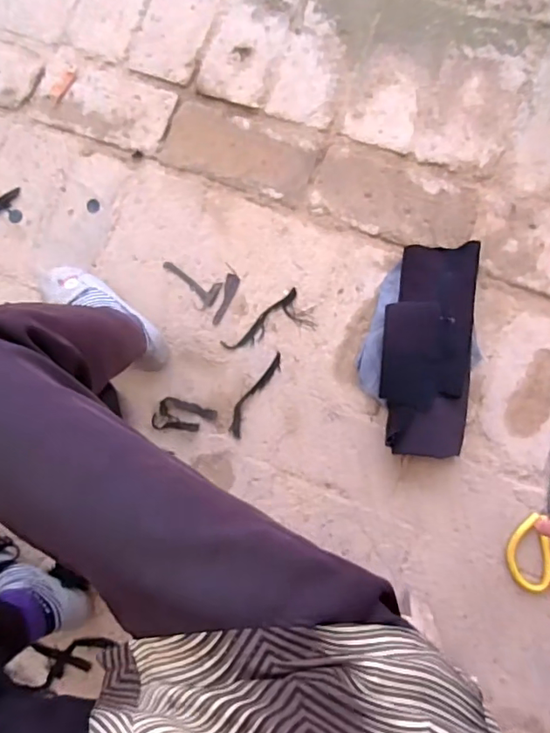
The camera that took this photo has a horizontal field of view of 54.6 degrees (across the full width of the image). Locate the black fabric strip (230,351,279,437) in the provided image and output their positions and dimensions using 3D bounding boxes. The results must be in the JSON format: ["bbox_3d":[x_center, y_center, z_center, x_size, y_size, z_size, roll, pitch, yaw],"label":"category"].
[{"bbox_3d":[-0.031,0.040,0.797,0.030,0.005,0.139,31,93,8],"label":"black fabric strip"}]

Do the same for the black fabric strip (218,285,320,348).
[{"bbox_3d":[-0.015,-0.057,0.795,0.133,0.010,0.061,-29,84,6],"label":"black fabric strip"}]

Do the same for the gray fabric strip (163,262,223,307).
[{"bbox_3d":[-0.131,-0.128,0.813,0.097,0.004,0.038,27,92,8],"label":"gray fabric strip"}]

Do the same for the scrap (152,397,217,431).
[{"bbox_3d":[-0.137,0.073,0.809,0.097,0.010,0.048,2,88,8],"label":"scrap"}]

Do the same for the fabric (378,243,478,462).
[{"bbox_3d":[0.214,-0.022,0.743,0.123,0.060,0.284,4,89,8],"label":"fabric"}]

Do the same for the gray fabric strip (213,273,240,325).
[{"bbox_3d":[-0.074,-0.101,0.805,0.020,0.004,0.080,16,91,9],"label":"gray fabric strip"}]

